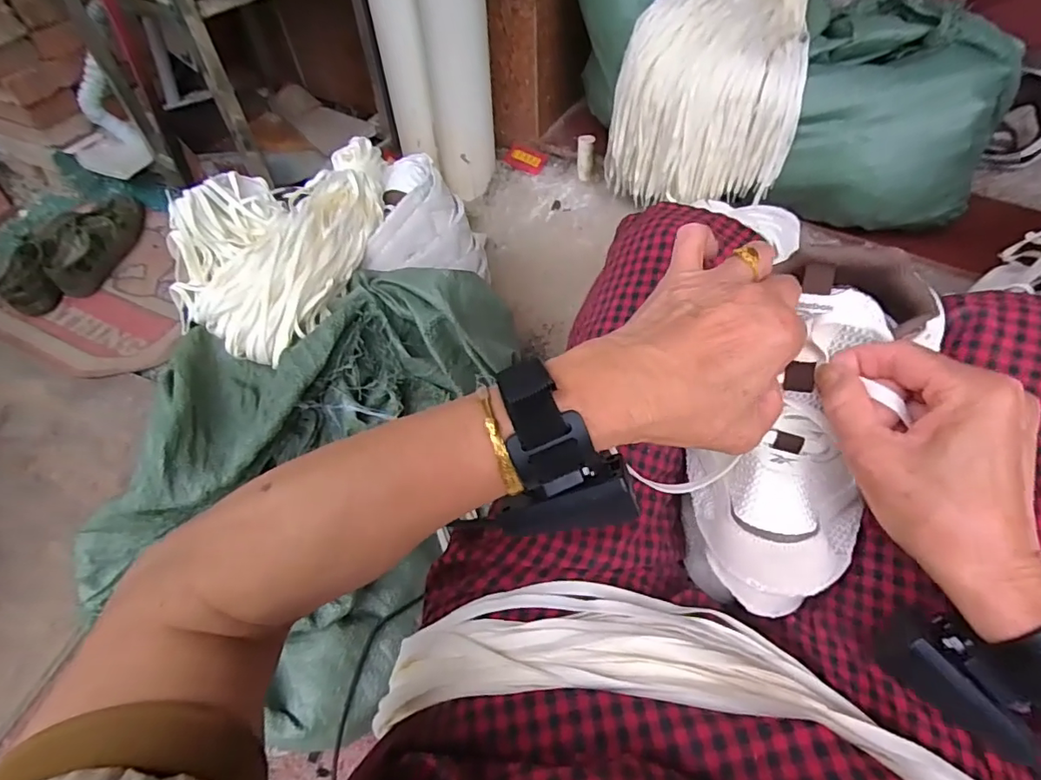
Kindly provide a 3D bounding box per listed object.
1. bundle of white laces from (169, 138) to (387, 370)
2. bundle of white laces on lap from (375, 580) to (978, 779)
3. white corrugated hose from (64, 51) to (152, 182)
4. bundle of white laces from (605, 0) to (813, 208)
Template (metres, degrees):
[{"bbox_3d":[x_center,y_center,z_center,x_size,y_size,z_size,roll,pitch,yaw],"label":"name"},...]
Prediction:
[{"bbox_3d":[-0.299,-0.228,0.707,0.209,0.088,0.385,15,58,12],"label":"bundle of white laces"},{"bbox_3d":[0.083,0.160,0.292,0.326,0.076,0.095,6,56,6],"label":"bundle of white laces on lap"},{"bbox_3d":[-0.903,-0.559,1.149,0.160,0.223,0.098,14,58,12],"label":"white corrugated hose"},{"bbox_3d":[0.310,-0.526,0.884,0.273,0.264,0.357,11,57,10],"label":"bundle of white laces"}]

